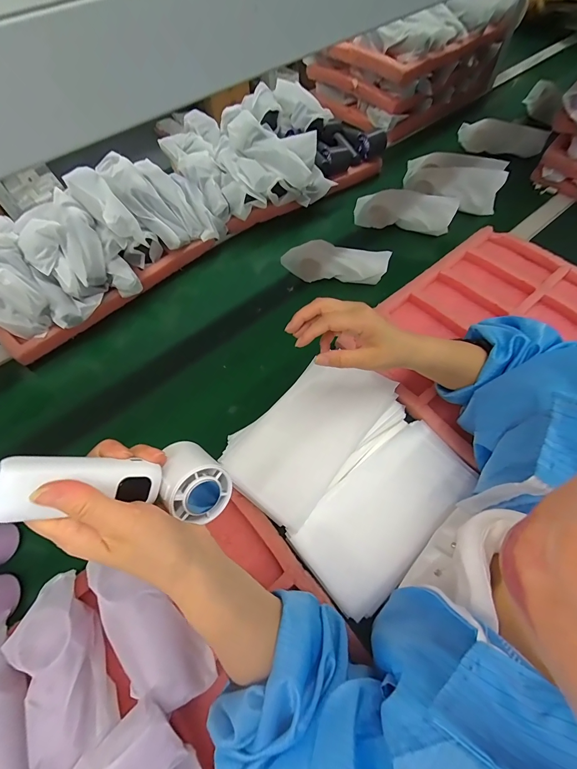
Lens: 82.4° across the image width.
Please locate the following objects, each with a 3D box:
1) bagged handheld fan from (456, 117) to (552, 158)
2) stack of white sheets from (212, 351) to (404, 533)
[{"bbox_3d":[0.567,-0.646,0.858,0.232,0.072,0.067,-1,60,-12],"label":"bagged handheld fan"},{"bbox_3d":[0.037,0.065,0.457,0.239,0.035,0.136,-41,66,-17],"label":"stack of white sheets"}]

